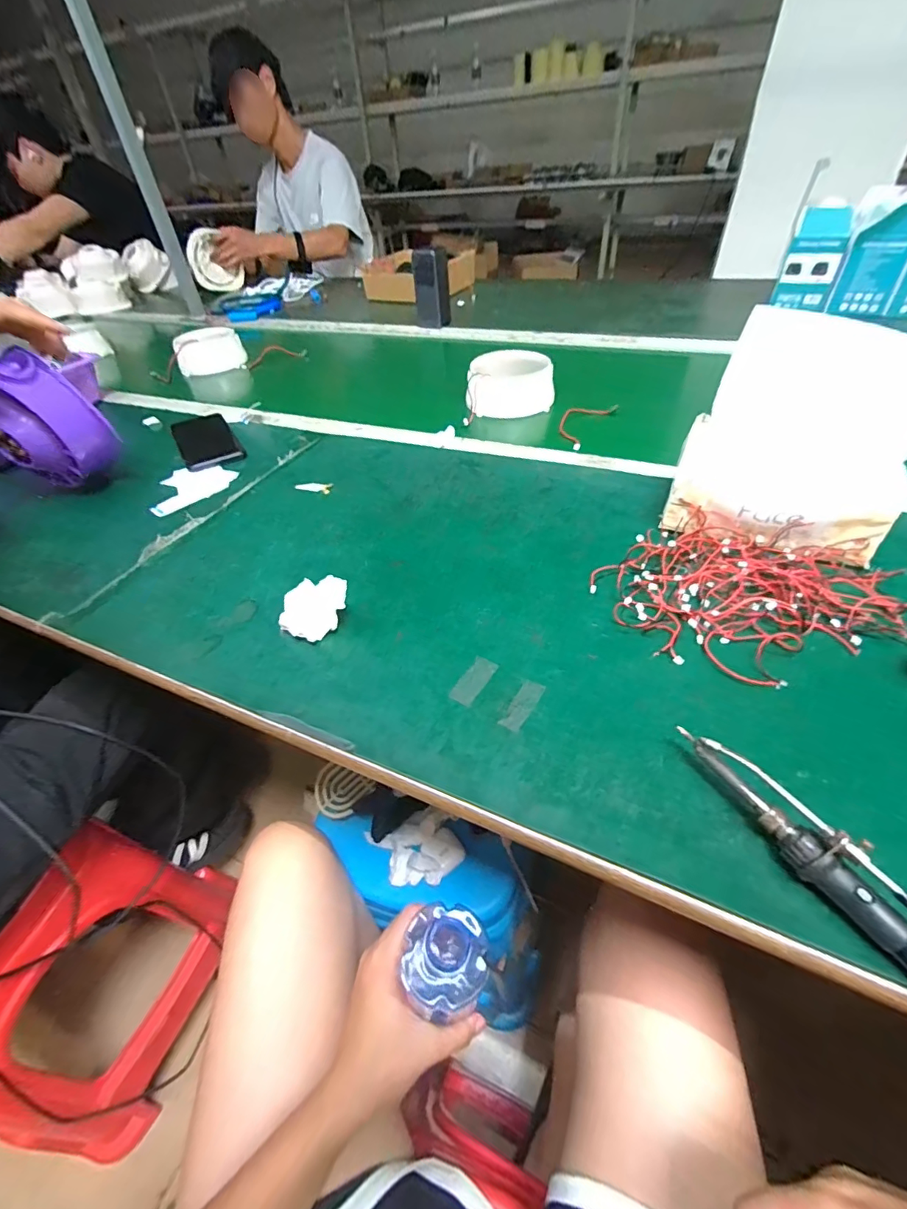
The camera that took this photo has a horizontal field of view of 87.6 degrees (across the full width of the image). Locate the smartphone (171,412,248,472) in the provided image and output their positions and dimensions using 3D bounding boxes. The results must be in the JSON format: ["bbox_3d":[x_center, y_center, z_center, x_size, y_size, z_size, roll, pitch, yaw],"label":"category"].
[{"bbox_3d":[-0.340,-0.226,0.651,0.073,0.008,0.163,-26,48,-19],"label":"smartphone"}]

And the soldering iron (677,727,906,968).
[{"bbox_3d":[0.194,0.143,0.204,0.019,0.031,0.217,-23,48,-17],"label":"soldering iron"}]

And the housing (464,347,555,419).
[{"bbox_3d":[0.082,-0.313,0.664,0.115,0.055,0.086,6,46,11],"label":"housing"}]

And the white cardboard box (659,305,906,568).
[{"bbox_3d":[0.274,-0.123,0.378,0.158,0.159,0.105,17,49,21],"label":"white cardboard box"}]

